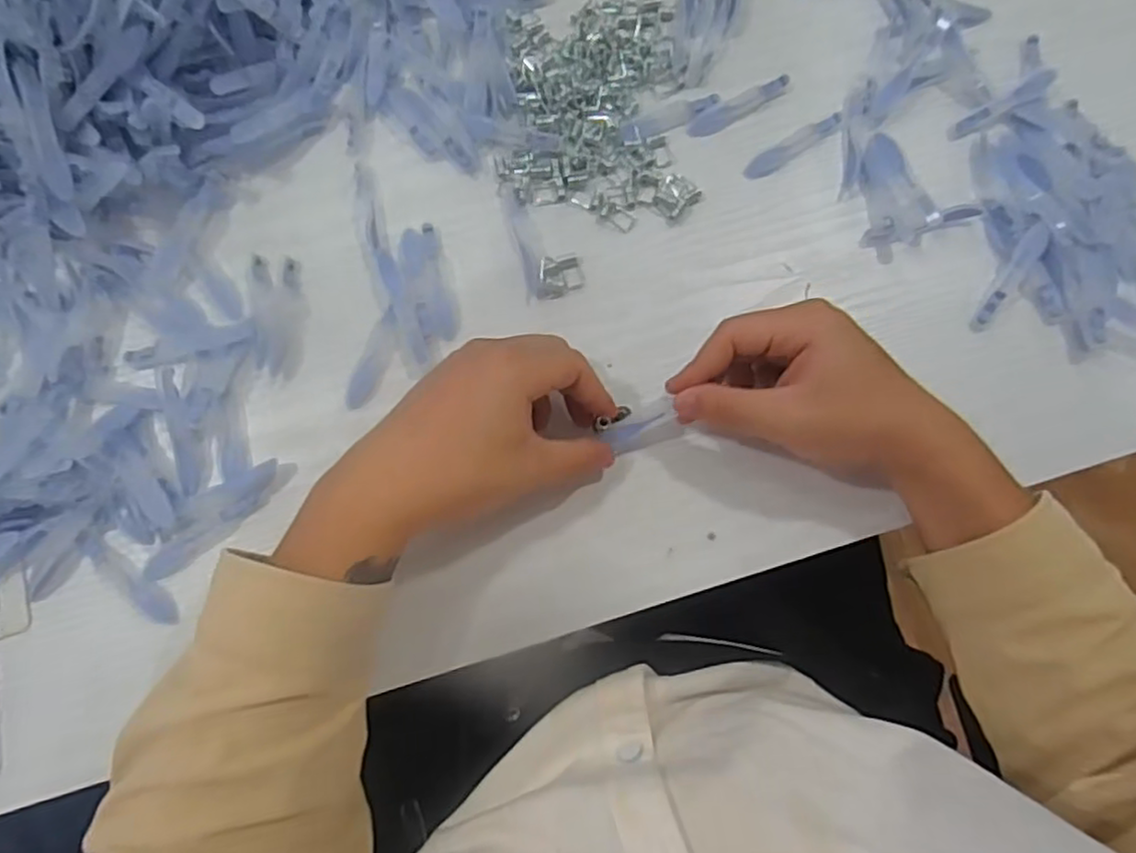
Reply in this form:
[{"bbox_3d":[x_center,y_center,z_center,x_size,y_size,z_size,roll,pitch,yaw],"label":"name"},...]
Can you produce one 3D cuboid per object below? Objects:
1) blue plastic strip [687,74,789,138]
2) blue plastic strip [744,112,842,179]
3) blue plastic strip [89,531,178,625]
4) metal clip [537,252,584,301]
[{"bbox_3d":[0.116,-0.219,0.466,0.077,0.006,0.016,-31,80,-6],"label":"blue plastic strip"},{"bbox_3d":[0.153,-0.191,0.464,0.078,0.004,0.015,-34,81,-6],"label":"blue plastic strip"},{"bbox_3d":[-0.257,0.091,0.405,0.070,0.010,0.014,42,82,8],"label":"blue plastic strip"},{"bbox_3d":[-0.005,-0.098,0.442,0.031,0.007,0.025,-12,79,-2],"label":"metal clip"}]

